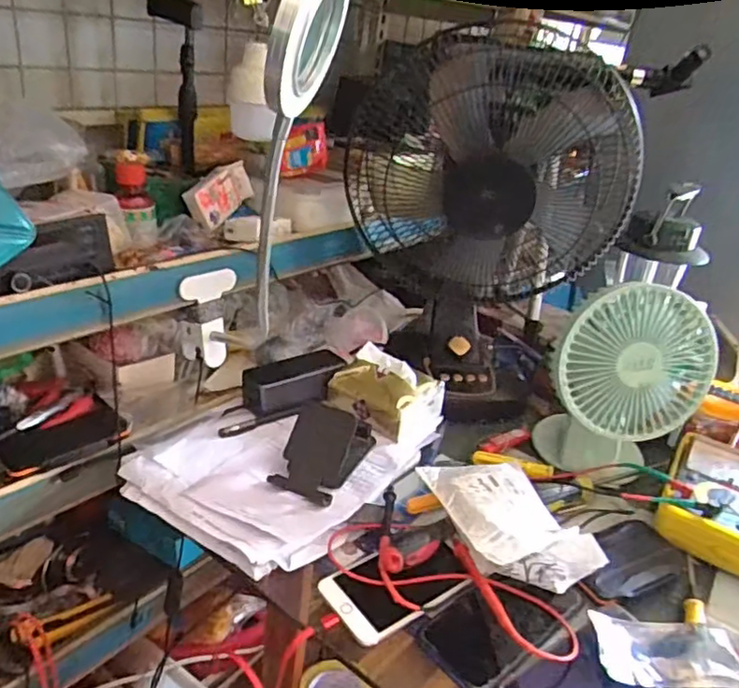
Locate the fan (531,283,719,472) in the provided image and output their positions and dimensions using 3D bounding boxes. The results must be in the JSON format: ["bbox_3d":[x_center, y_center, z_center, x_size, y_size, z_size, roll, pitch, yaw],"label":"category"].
[{"bbox_3d":[0.285,0.052,0.707,0.158,0.237,0.122,14,28,13],"label":"fan"}]

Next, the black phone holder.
[{"bbox_3d":[-0.042,0.094,0.663,0.066,0.064,0.135,15,28,14],"label":"black phone holder"}]

